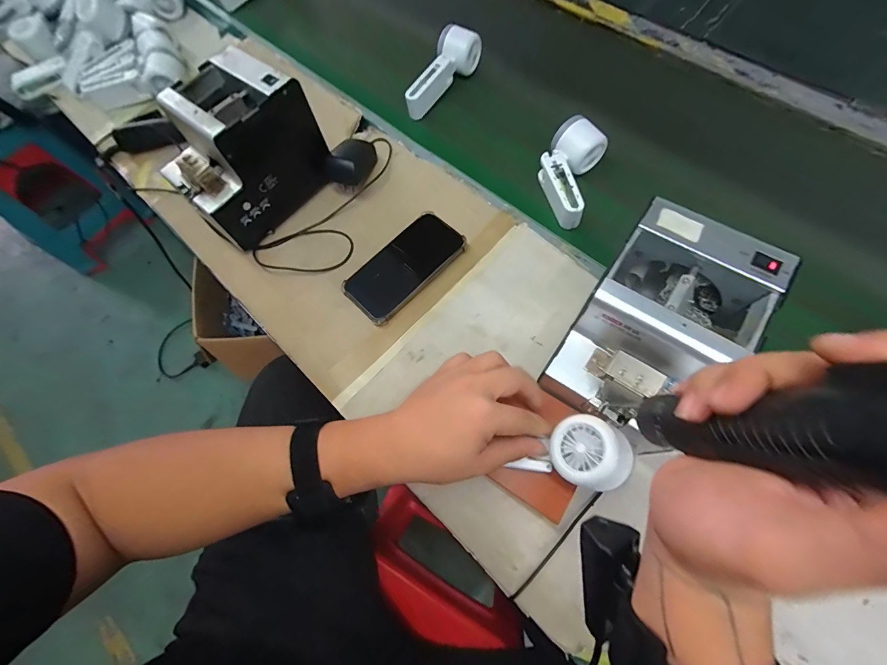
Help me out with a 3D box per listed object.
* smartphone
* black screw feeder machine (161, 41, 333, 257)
[{"bbox_3d":[-0.050,-0.086,0.487,0.158,0.015,0.079,-43,71,-14],"label":"smartphone"},{"bbox_3d":[-0.263,-0.235,0.493,0.146,0.140,0.176,40,76,17],"label":"black screw feeder machine"}]

